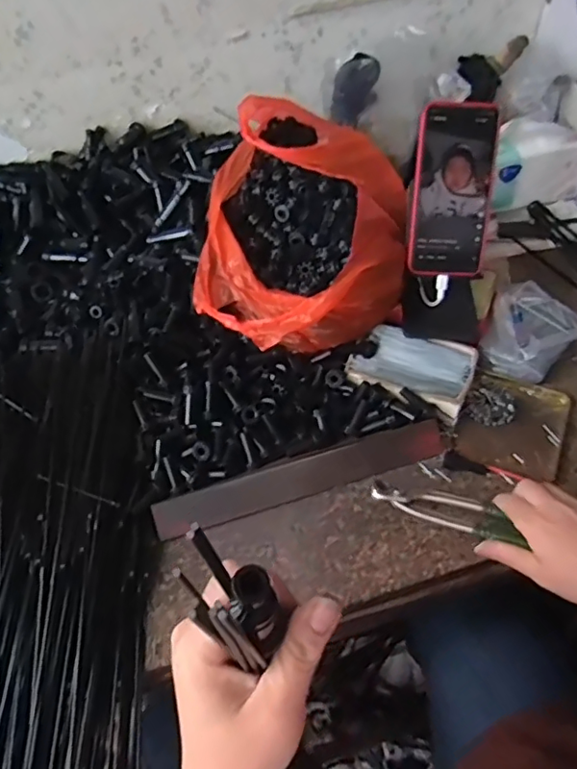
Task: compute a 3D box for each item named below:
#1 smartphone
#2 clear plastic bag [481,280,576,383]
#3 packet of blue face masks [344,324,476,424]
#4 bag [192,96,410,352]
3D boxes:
[{"bbox_3d":[0.165,-0.193,0.570,0.079,0.162,0.014,3,19,7],"label":"smartphone"},{"bbox_3d":[0.272,-0.061,0.633,0.088,0.041,0.115,20,54,20],"label":"clear plastic bag"},{"bbox_3d":[0.134,-0.022,0.608,0.121,0.018,0.095,22,55,21],"label":"packet of blue face masks"},{"bbox_3d":[0.018,-0.172,0.635,0.219,0.150,0.293,1,50,6],"label":"bag"}]

